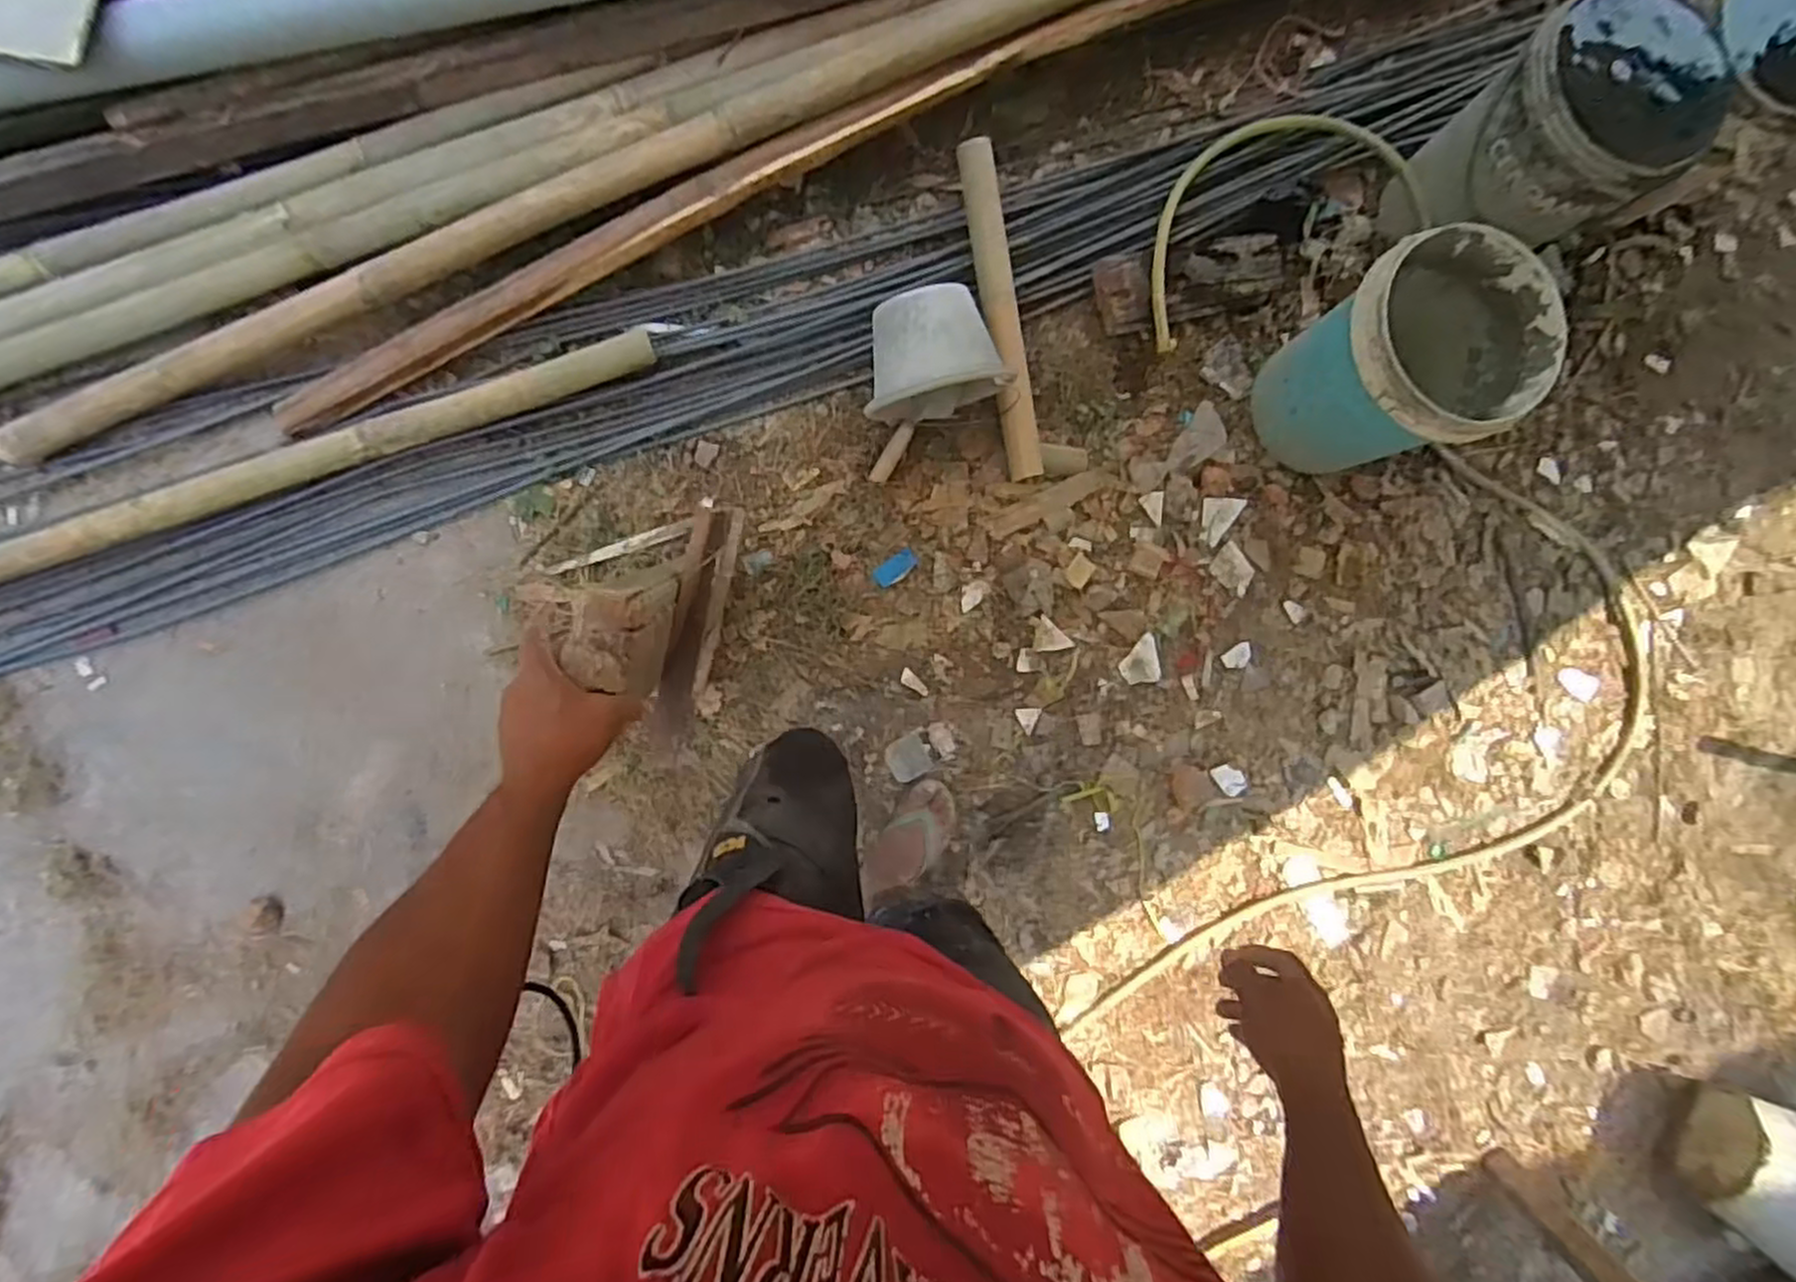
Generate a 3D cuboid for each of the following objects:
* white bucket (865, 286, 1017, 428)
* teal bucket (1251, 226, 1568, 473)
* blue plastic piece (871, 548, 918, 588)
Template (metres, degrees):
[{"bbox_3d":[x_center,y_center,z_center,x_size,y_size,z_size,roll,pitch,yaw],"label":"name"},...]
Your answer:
[{"bbox_3d":[0.057,-0.491,1.348,0.239,0.222,0.189,-9,89,-4],"label":"white bucket"},{"bbox_3d":[0.857,-0.479,1.370,0.359,0.375,0.312,-25,91,-7],"label":"teal bucket"},{"bbox_3d":[-0.003,-0.133,1.440,0.087,0.011,0.041,-34,92,-6],"label":"blue plastic piece"}]

